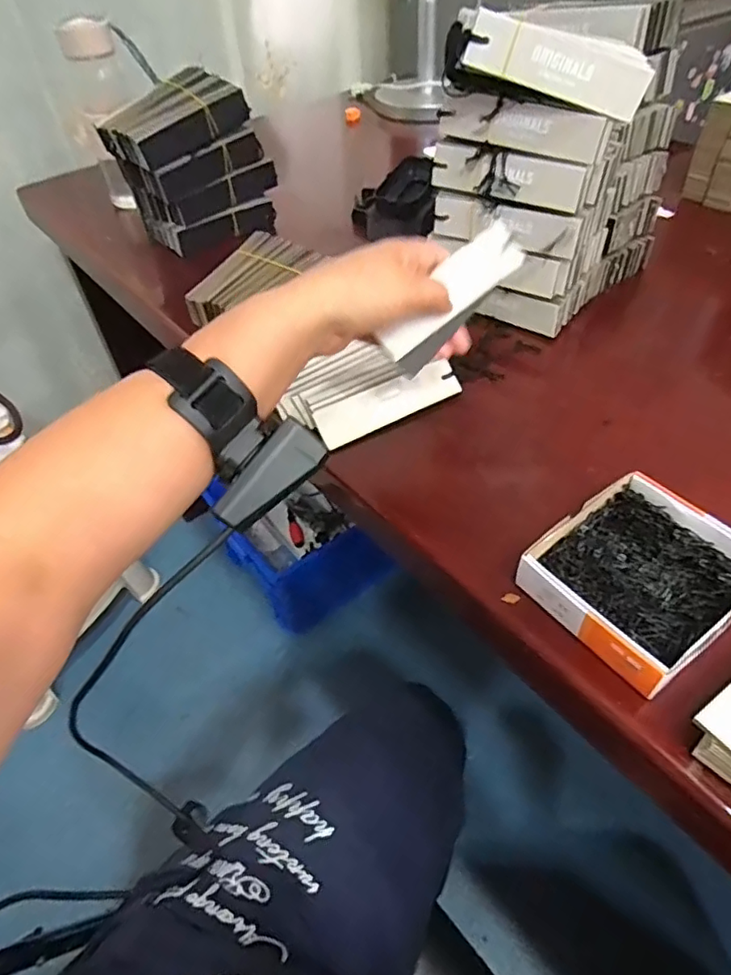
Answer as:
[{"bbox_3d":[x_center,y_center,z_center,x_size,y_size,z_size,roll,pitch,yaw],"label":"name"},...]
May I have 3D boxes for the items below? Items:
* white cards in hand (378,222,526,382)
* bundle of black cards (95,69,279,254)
[{"bbox_3d":[0.060,-0.131,0.400,0.036,0.006,0.126,44,77,-9],"label":"white cards in hand"},{"bbox_3d":[-0.195,-0.367,0.671,0.165,0.150,0.080,-26,51,-18],"label":"bundle of black cards"}]

